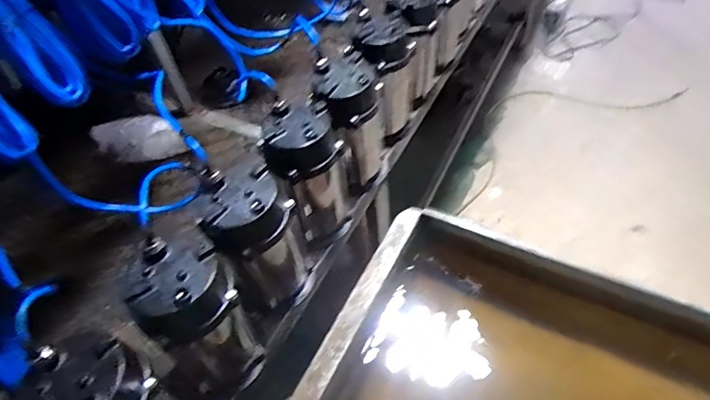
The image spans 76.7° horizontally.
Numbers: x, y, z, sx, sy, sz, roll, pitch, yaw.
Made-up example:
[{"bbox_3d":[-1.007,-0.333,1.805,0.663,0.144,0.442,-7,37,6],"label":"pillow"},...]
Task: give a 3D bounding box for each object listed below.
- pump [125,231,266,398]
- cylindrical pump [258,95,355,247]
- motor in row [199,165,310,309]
[{"bbox_3d":[-0.211,0.172,0.642,0.115,0.285,0.110,-3,50,4],"label":"pump"},{"bbox_3d":[-0.073,-0.035,0.796,0.117,0.250,0.128,-8,50,0],"label":"cylindrical pump"},{"bbox_3d":[-0.142,0.074,0.708,0.117,0.248,0.102,-24,51,-13],"label":"motor in row"}]

